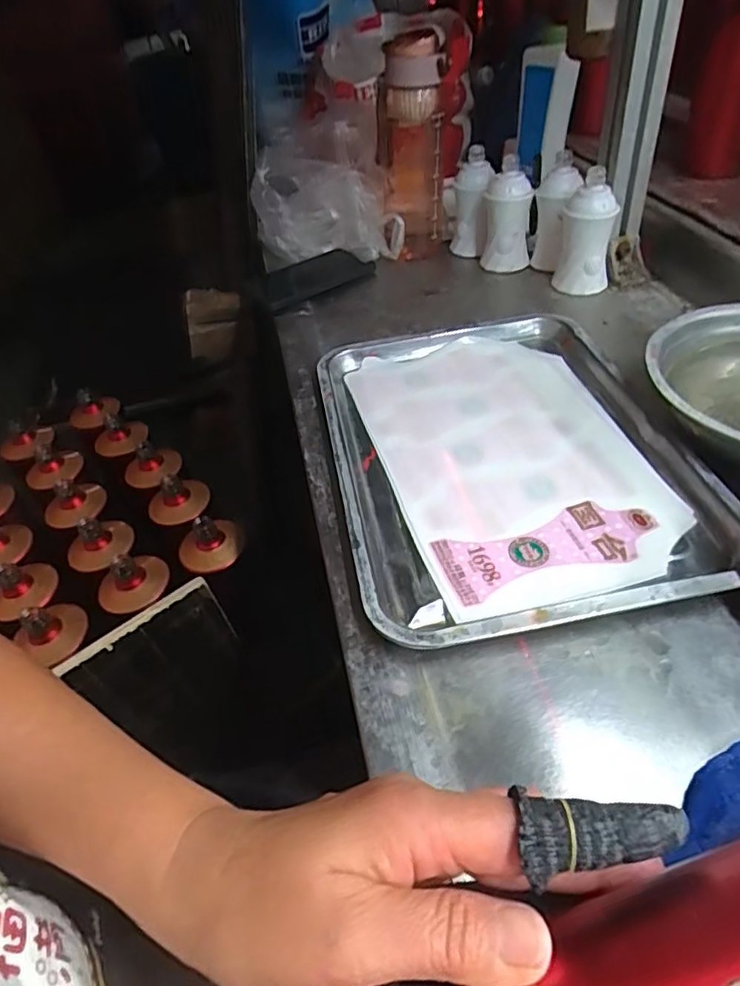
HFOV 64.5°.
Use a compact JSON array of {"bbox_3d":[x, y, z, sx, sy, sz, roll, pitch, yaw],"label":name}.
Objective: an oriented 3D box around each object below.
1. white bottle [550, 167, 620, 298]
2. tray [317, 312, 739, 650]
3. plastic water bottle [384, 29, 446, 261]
[{"bbox_3d":[0.228,-0.270,0.621,0.053,0.111,0.042,-5,46,2],"label":"white bottle"},{"bbox_3d":[0.100,-0.037,0.462,0.251,0.021,0.336,-10,44,-4],"label":"tray"},{"bbox_3d":[0.051,-0.399,0.698,0.083,0.227,0.061,-5,46,9],"label":"plastic water bottle"}]

